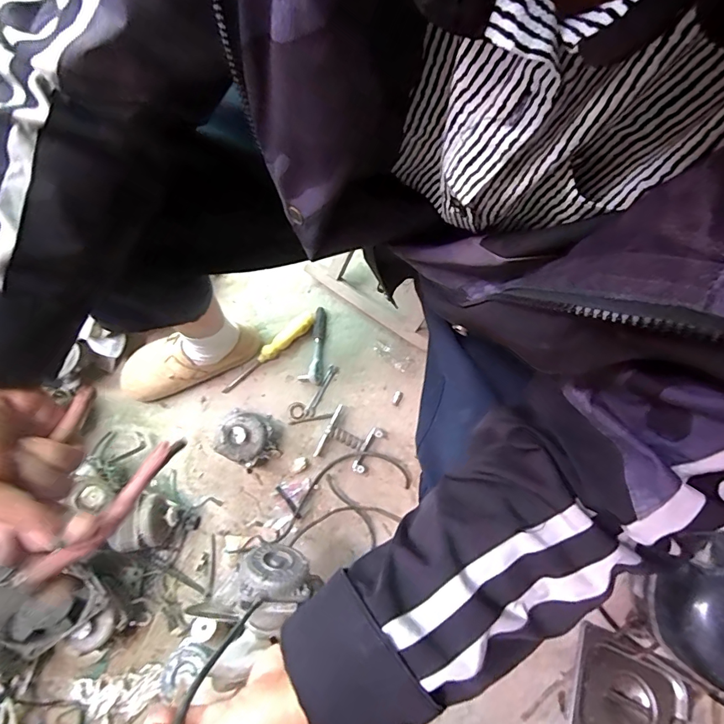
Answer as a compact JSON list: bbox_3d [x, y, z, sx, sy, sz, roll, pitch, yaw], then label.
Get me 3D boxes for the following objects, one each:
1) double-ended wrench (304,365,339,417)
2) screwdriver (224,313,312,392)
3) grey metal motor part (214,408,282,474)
[{"bbox_3d":[-0.073,0.051,0.805,0.019,0.009,0.104,28,77,8],"label":"double-ended wrench"},{"bbox_3d":[-0.174,-0.019,0.819,0.210,0.022,0.030,-39,78,-9],"label":"screwdriver"},{"bbox_3d":[-0.194,0.129,0.749,0.089,0.074,0.091,0,75,1],"label":"grey metal motor part"}]

